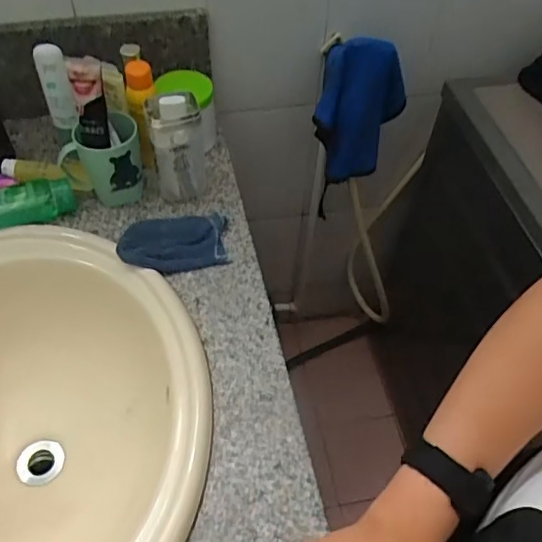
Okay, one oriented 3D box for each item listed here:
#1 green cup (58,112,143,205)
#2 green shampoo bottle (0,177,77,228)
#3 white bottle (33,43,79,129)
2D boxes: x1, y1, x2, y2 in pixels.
[{"bbox_3d":[-0.234,-0.151,0.776,0.109,0.096,0.078,-18,56,-16],"label":"green cup"},{"bbox_3d":[-0.357,-0.089,0.766,0.165,0.034,0.055,-13,55,-13],"label":"green shampoo bottle"},{"bbox_3d":[-0.293,-0.248,0.765,0.038,0.119,0.041,-17,54,-17],"label":"white bottle"}]

